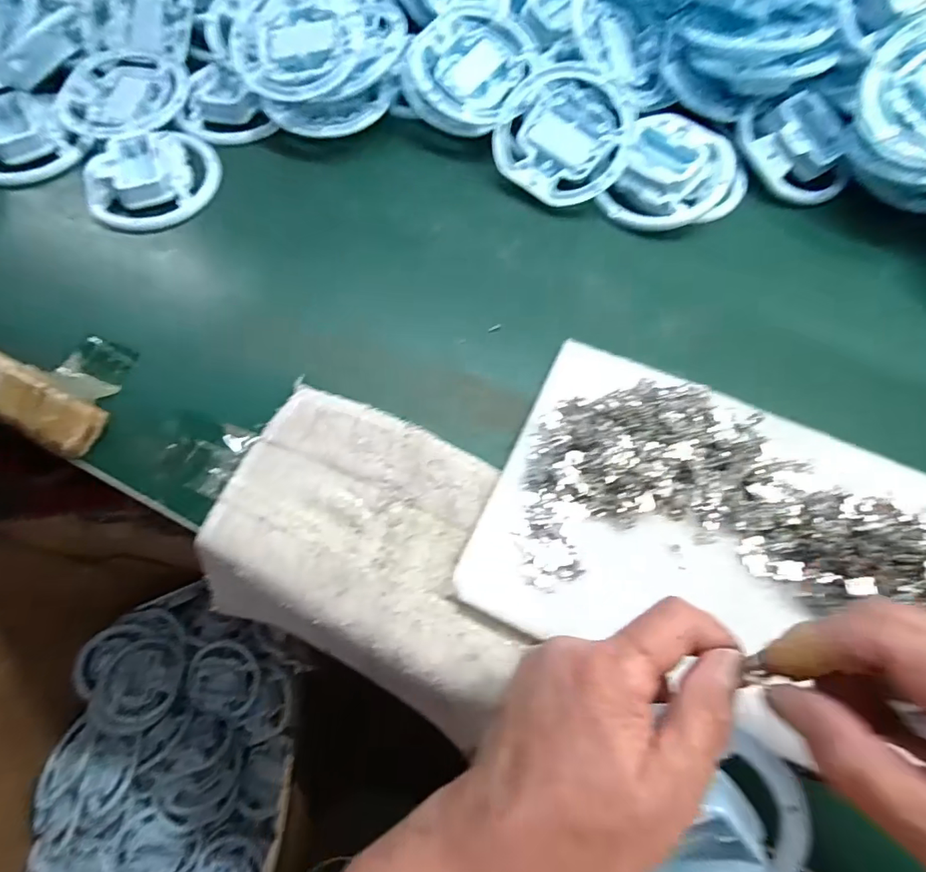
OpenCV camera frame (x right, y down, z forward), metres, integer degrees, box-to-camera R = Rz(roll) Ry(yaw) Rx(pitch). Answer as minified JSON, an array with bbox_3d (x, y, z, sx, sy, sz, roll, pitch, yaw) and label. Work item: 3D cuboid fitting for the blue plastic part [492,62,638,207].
[{"bbox_3d":[0.078,-0.235,0.398,0.100,0.011,0.103,0,90,8],"label":"blue plastic part"}]

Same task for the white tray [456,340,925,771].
[{"bbox_3d":[0.169,0.066,0.289,0.300,0.025,0.184,22,69,6],"label":"white tray"}]

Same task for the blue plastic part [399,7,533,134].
[{"bbox_3d":[0.006,-0.302,0.413,0.088,0.019,0.110,32,71,12],"label":"blue plastic part"}]

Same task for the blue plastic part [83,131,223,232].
[{"bbox_3d":[-0.240,-0.199,0.395,0.098,0.021,0.081,-25,70,-10],"label":"blue plastic part"}]

